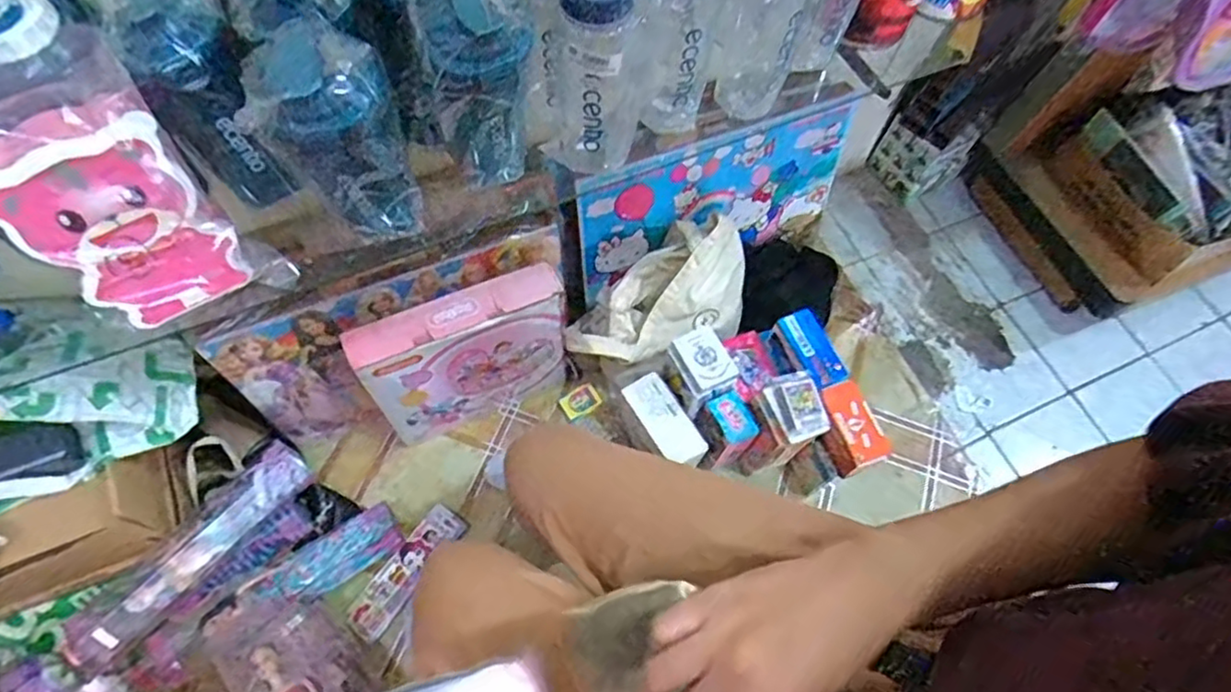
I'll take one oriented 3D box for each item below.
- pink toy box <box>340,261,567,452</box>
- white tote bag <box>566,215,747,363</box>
[{"bbox_3d":[-0.216,0.017,0.990,0.286,0.280,0.070,-24,69,-13],"label":"pink toy box"},{"bbox_3d":[0.086,-0.065,1.016,0.297,0.140,0.159,-39,73,-18],"label":"white tote bag"}]

